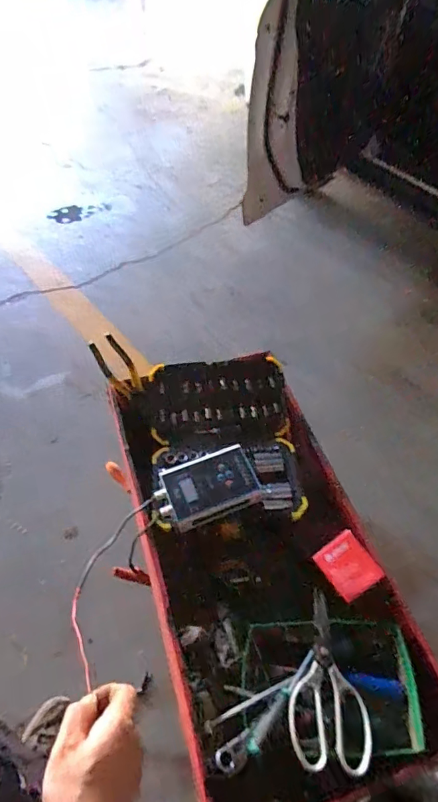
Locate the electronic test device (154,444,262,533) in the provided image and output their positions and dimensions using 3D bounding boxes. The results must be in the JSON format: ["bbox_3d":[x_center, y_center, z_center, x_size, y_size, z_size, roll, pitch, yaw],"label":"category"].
[{"bbox_3d":[-0.019,0.143,0.700,0.155,0.044,0.100,-14,54,-16],"label":"electronic test device"}]

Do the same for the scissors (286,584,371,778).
[{"bbox_3d":[0.126,0.368,0.571,0.097,0.023,0.200,-13,43,-4],"label":"scissors"}]

